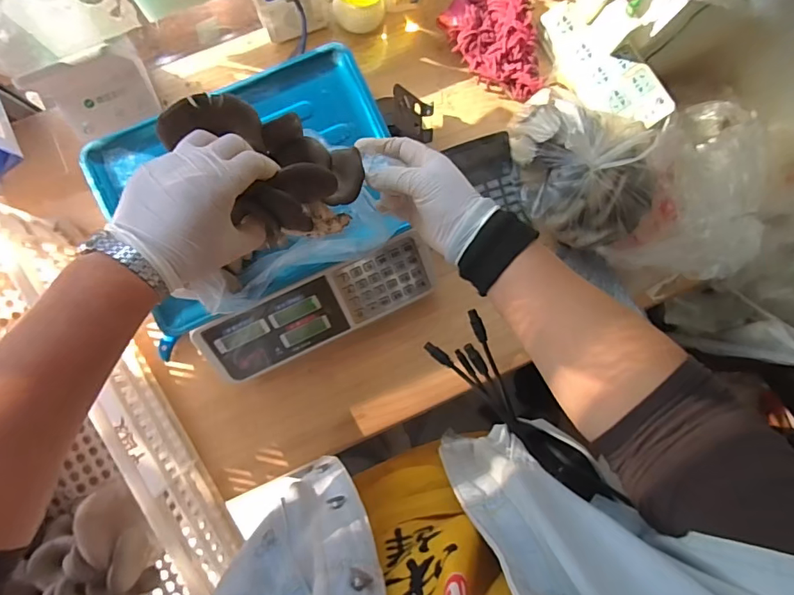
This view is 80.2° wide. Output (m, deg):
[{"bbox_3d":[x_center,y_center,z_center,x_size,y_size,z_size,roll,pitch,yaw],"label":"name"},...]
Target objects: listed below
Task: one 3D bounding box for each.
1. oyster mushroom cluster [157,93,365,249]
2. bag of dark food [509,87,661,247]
[{"bbox_3d":[-0.106,-0.121,0.416,0.112,0.071,0.148,-44,91,-5],"label":"oyster mushroom cluster"},{"bbox_3d":[0.240,-0.170,0.630,0.200,0.110,0.169,24,86,-3],"label":"bag of dark food"}]

